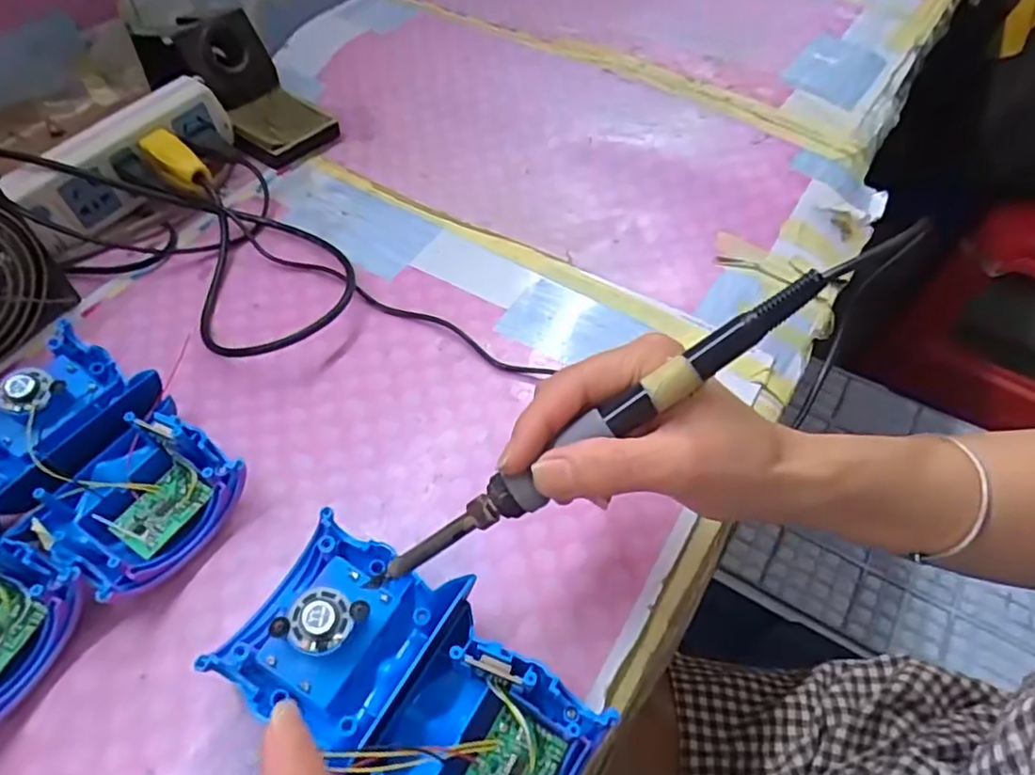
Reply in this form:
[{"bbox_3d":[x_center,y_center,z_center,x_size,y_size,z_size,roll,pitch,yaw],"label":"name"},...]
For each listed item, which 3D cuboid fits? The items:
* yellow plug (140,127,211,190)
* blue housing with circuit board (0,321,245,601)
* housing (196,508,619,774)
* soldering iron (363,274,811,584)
[{"bbox_3d":[-0.245,-0.164,0.466,0.054,0.014,0.024,43,62,8],"label":"yellow plug"},{"bbox_3d":[-0.219,0.037,0.340,0.156,0.041,0.089,29,58,21],"label":"blue housing with circuit board"},{"bbox_3d":[-0.044,0.125,0.271,0.150,0.033,0.085,31,58,19],"label":"housing"},{"bbox_3d":[0.027,0.021,0.251,0.204,0.014,0.015,-36,58,9],"label":"soldering iron"}]

